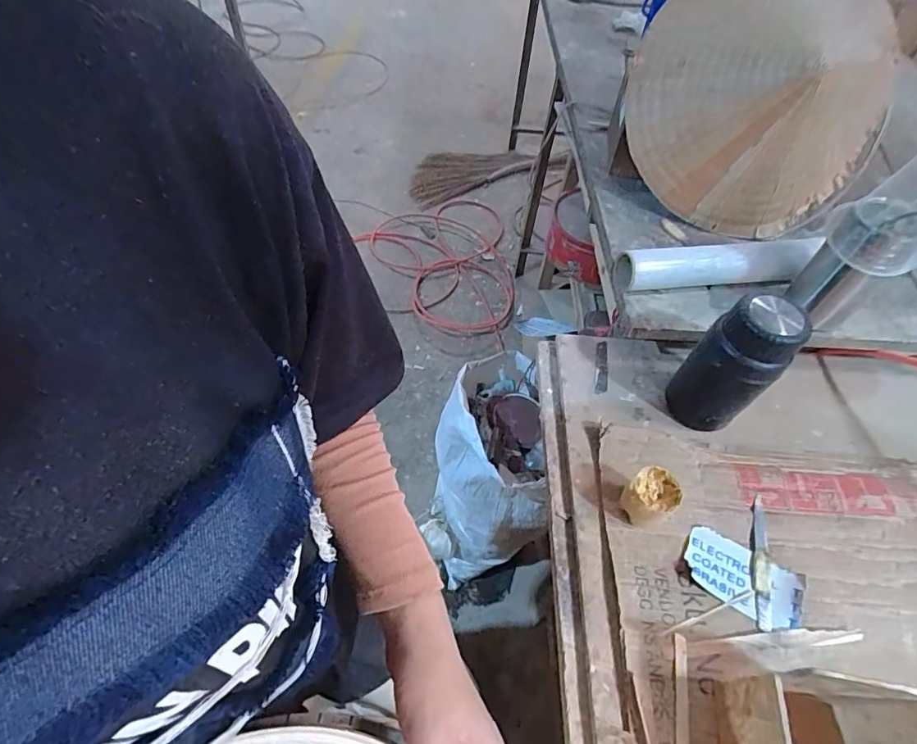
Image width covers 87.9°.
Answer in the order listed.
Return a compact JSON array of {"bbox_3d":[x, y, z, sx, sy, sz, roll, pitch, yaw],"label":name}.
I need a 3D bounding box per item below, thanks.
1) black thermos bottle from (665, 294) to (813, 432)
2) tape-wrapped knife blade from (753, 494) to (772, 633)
[{"bbox_3d":[0.348,-0.003,0.616,0.076,0.189,0.094,-38,65,-26],"label":"black thermos bottle"},{"bbox_3d":[0.362,0.223,0.568,0.018,0.005,0.159,18,56,9],"label":"tape-wrapped knife blade"}]

